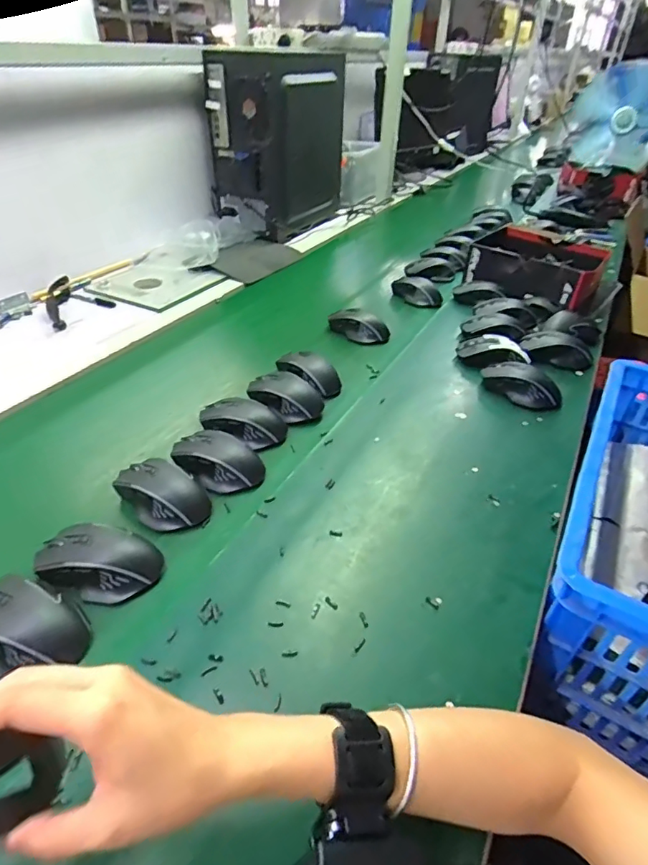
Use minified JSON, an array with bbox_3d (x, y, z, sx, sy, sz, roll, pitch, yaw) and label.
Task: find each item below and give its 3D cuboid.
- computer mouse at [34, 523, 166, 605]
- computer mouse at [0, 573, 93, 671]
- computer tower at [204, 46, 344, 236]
[{"bbox_3d":[-0.214,0.119,0.477,0.109,0.034,0.064,12,39,11],"label":"computer mouse"},{"bbox_3d":[-0.254,0.157,0.426,0.113,0.034,0.067,18,40,18],"label":"computer mouse"},{"bbox_3d":[-0.103,-0.717,1.264,0.201,0.379,0.342,20,41,20],"label":"computer tower"}]

